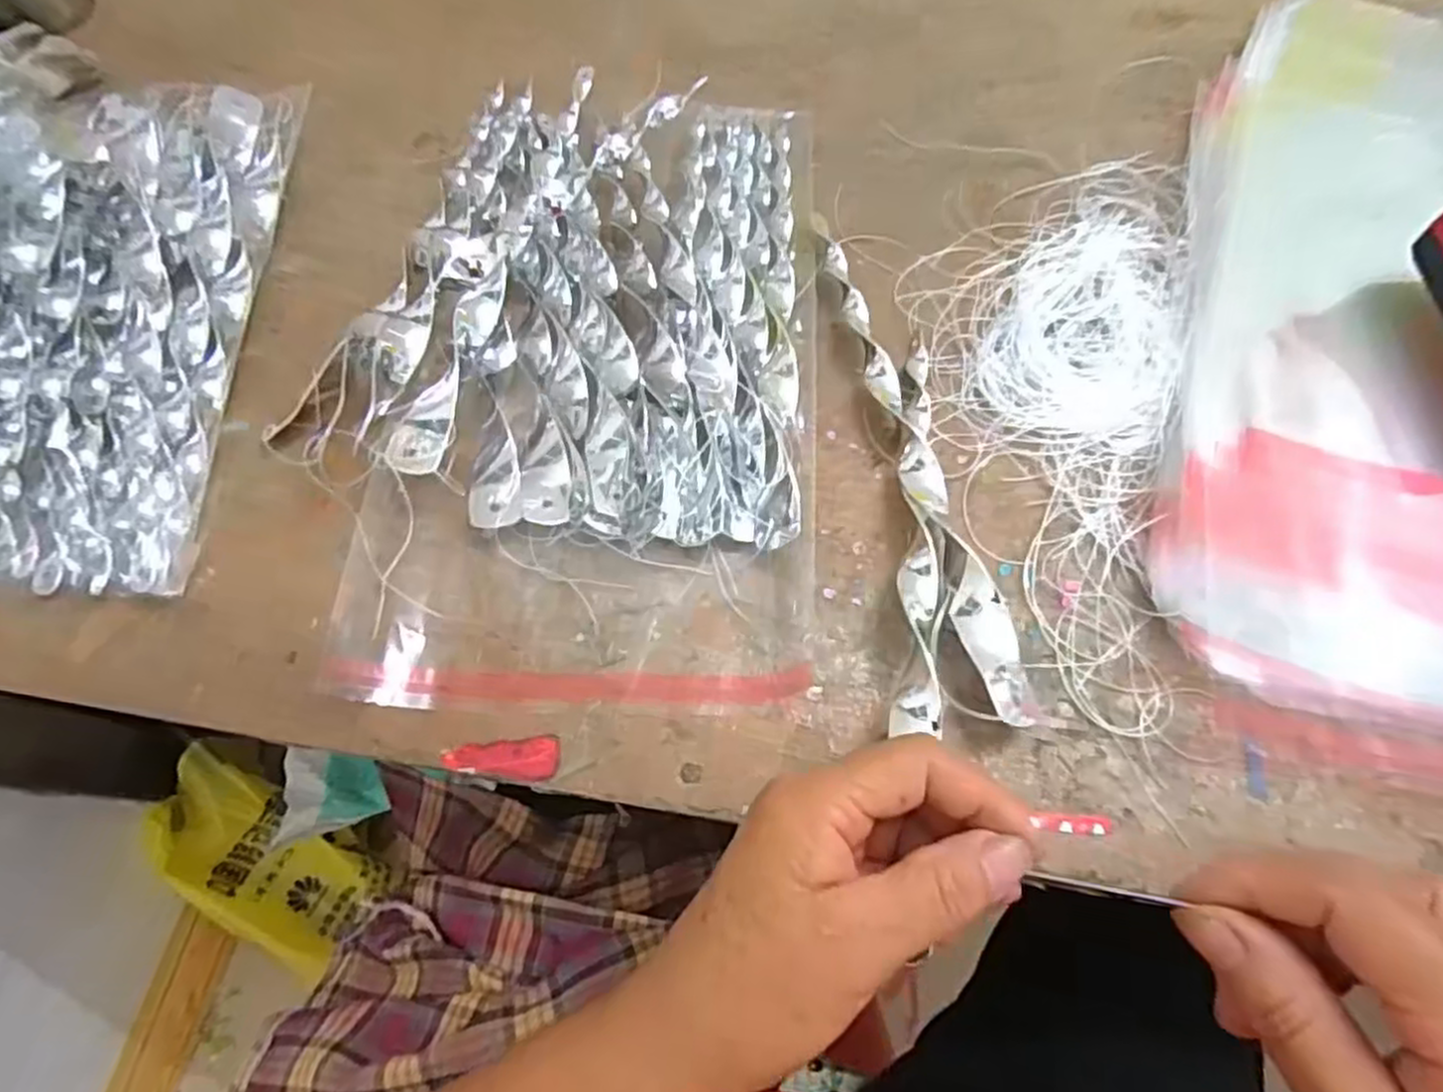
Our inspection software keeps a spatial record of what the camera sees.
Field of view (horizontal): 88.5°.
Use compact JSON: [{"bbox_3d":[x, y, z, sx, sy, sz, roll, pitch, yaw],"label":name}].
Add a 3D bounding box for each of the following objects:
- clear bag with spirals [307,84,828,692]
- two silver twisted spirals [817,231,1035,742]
[{"bbox_3d":[-0.058,-0.109,0.375,0.207,0.044,0.364,2,65,2],"label":"clear bag with spirals"},{"bbox_3d":[0.091,-0.045,0.352,0.058,0.024,0.263,-3,65,0],"label":"two silver twisted spirals"}]

